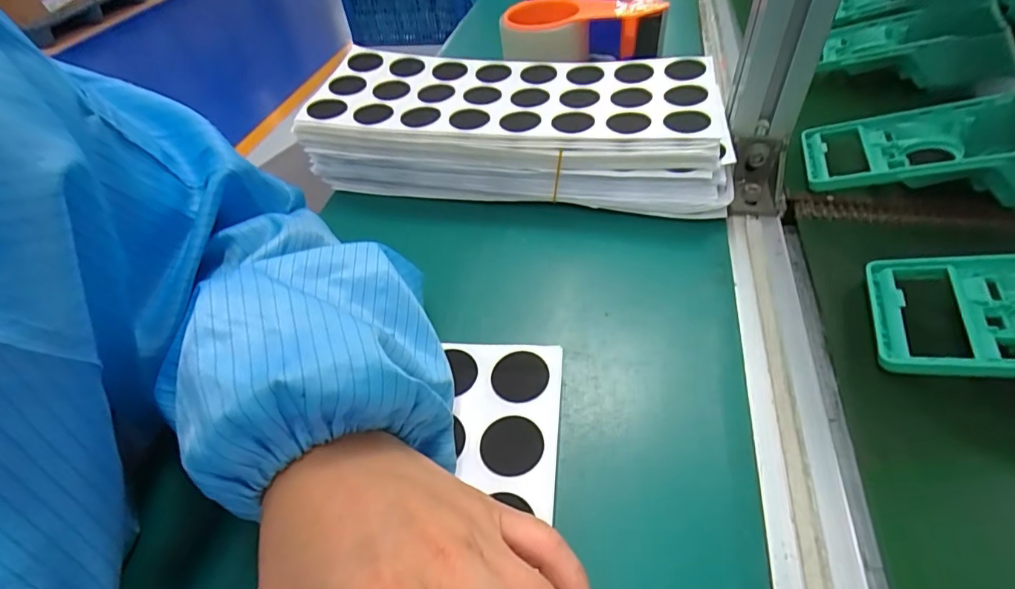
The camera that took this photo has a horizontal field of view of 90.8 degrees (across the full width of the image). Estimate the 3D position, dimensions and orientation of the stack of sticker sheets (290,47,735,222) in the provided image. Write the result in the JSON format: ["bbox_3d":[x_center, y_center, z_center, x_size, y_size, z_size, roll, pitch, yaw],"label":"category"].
[{"bbox_3d":[0.007,-0.132,0.399,0.311,0.067,0.133,7,48,11],"label":"stack of sticker sheets"}]

